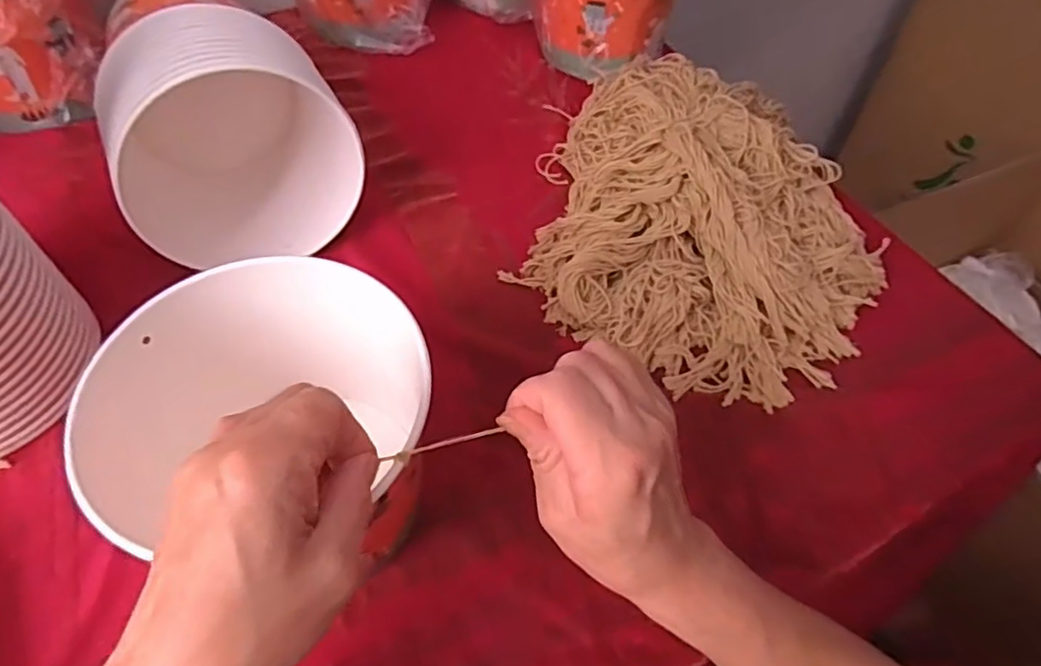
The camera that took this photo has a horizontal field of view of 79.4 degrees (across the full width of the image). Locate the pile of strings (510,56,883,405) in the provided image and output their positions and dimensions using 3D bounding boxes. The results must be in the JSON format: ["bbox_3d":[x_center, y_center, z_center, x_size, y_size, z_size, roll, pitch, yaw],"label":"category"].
[{"bbox_3d":[0.150,-0.098,0.505,0.276,0.078,0.332,13,56,7],"label":"pile of strings"}]

